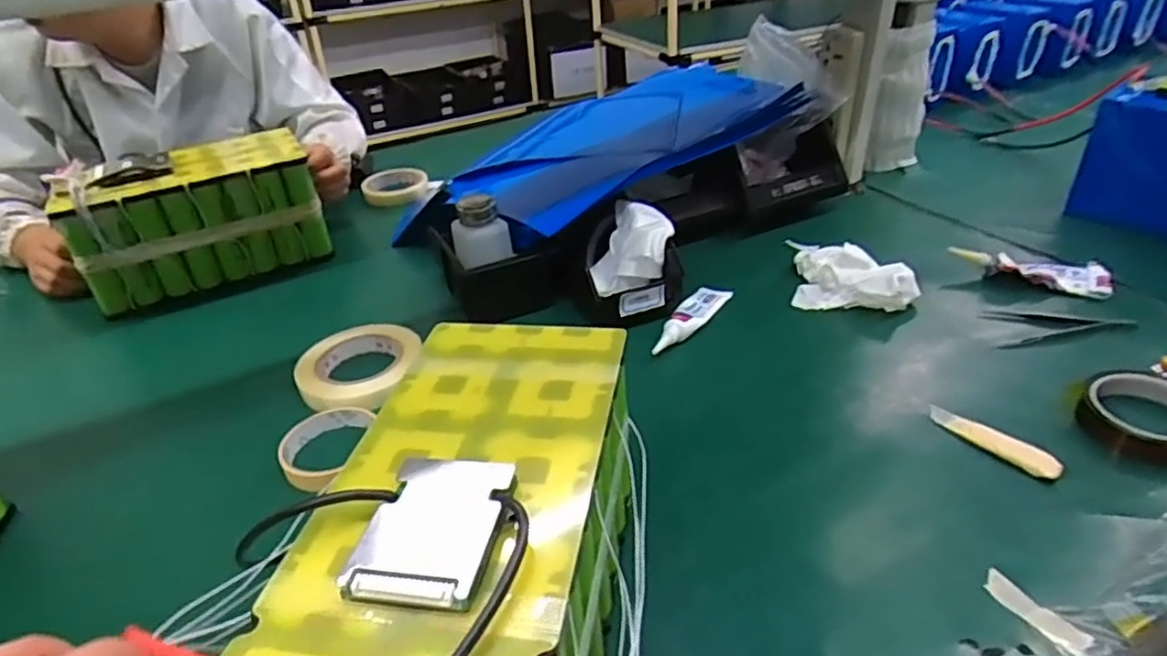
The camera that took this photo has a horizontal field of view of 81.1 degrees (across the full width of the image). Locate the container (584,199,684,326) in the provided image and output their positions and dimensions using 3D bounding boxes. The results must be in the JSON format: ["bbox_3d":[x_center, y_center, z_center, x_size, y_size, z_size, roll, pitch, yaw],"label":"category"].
[{"bbox_3d":[0.053,-0.080,0.758,0.097,0.074,0.143,-7,34,-5],"label":"container"}]

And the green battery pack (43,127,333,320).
[{"bbox_3d":[-0.484,-0.142,0.864,0.263,0.155,0.127,-20,38,-23],"label":"green battery pack"}]

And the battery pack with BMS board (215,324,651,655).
[{"bbox_3d":[-0.054,0.125,0.398,0.161,0.141,0.274,2,34,8],"label":"battery pack with BMS board"}]

